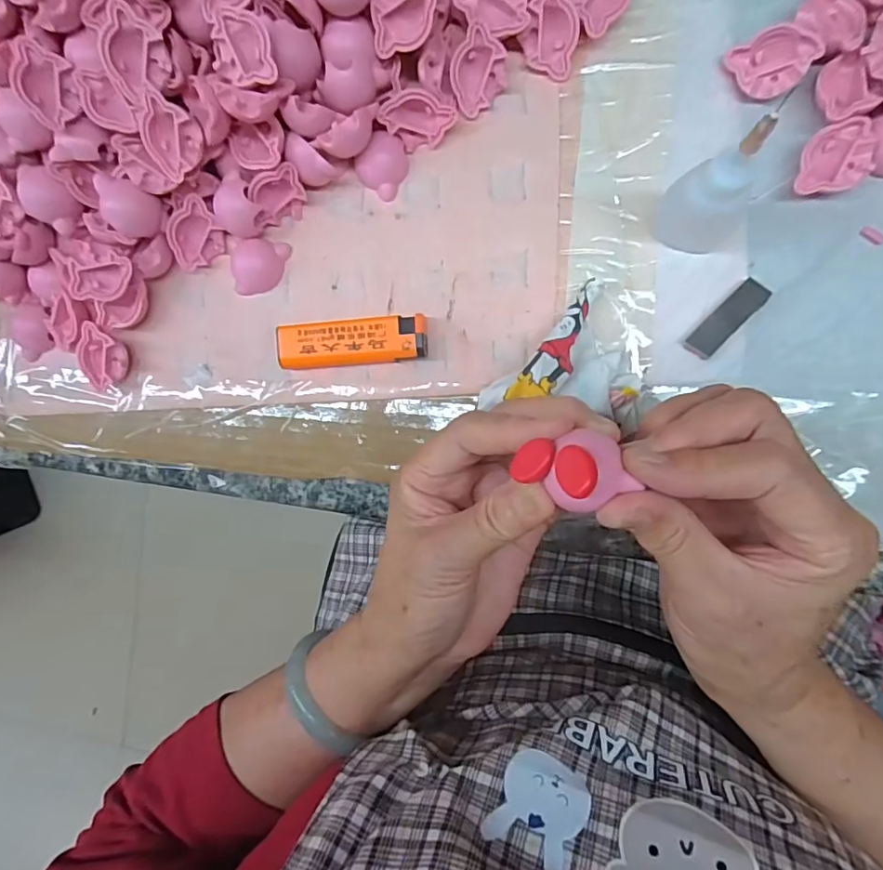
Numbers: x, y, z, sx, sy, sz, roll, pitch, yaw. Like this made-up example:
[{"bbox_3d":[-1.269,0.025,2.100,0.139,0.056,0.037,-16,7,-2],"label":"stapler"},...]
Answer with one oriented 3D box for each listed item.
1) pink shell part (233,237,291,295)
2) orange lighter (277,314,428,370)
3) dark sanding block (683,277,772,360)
[{"bbox_3d":[-0.101,-0.094,0.296,0.030,0.010,0.029,5,92,9],"label":"pink shell part"},{"bbox_3d":[-0.047,-0.049,0.285,0.080,0.012,0.024,-3,90,9],"label":"orange lighter"},{"bbox_3d":[0.137,-0.055,0.255,0.014,0.005,0.042,45,97,6],"label":"dark sanding block"}]

